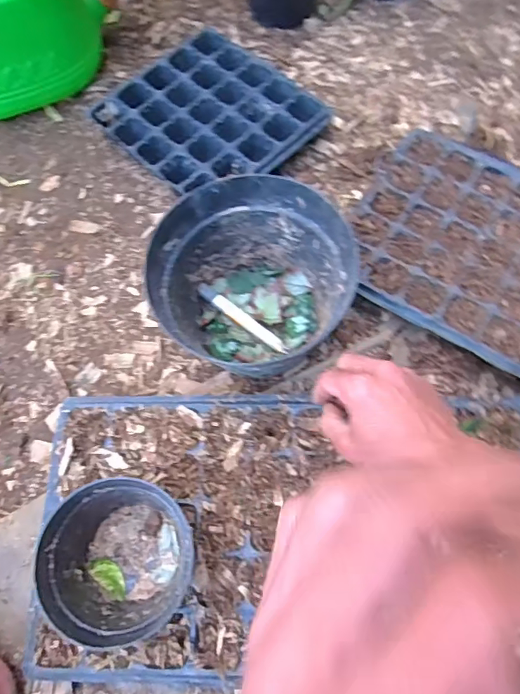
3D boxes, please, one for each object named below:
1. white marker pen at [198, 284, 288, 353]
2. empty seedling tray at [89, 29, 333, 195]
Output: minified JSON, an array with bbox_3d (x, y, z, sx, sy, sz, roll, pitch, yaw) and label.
[{"bbox_3d":[-0.021,-0.035,0.624,0.134,0.007,0.015,37,70,1],"label":"white marker pen"},{"bbox_3d":[-0.076,-0.348,0.762,0.283,0.048,0.266,42,73,17],"label":"empty seedling tray"}]

